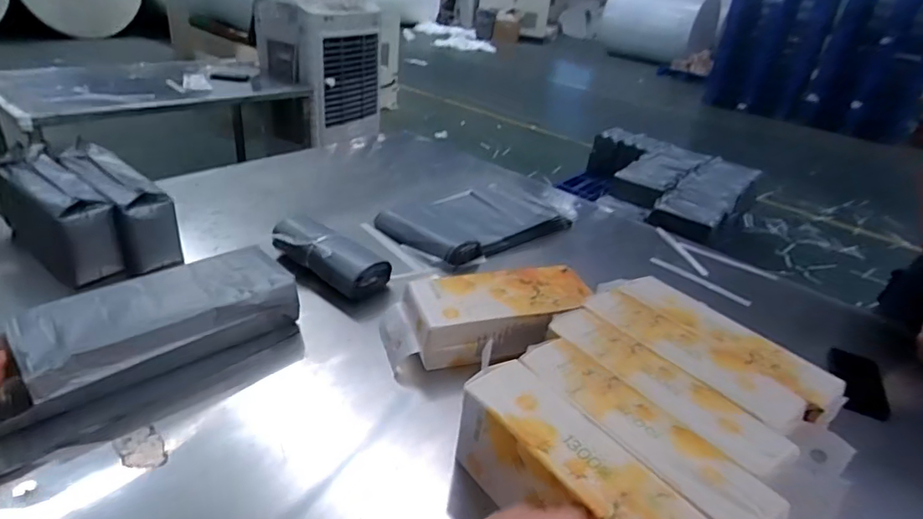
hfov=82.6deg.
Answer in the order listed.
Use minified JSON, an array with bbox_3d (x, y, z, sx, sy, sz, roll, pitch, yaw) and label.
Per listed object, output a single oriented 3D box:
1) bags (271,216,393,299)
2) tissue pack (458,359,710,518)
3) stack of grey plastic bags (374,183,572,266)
[{"bbox_3d":[-0.258,0.000,1.011,0.243,0.080,0.091,25,34,29],"label":"bags"},{"bbox_3d":[0.126,0.254,0.572,0.098,0.122,0.309,-18,35,-37],"label":"tissue pack"},{"bbox_3d":[0.037,-0.097,1.271,0.433,0.068,0.275,-19,39,-38],"label":"stack of grey plastic bags"}]

